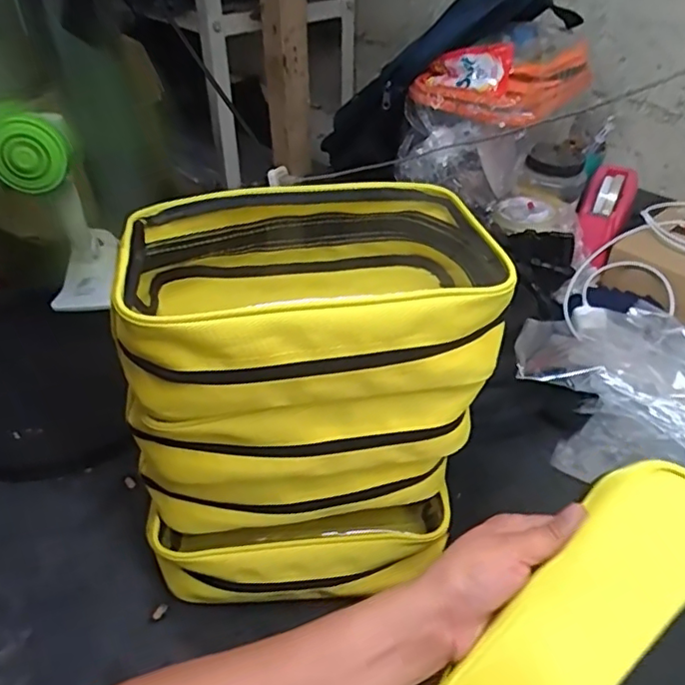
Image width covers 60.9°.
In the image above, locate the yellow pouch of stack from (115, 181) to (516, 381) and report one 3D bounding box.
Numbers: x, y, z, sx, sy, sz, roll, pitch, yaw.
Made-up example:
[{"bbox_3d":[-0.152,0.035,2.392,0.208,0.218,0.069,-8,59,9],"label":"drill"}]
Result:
[{"bbox_3d":[-0.013,-0.042,0.407,0.256,0.078,0.168,-8,40,-10],"label":"yellow pouch of stack"}]

